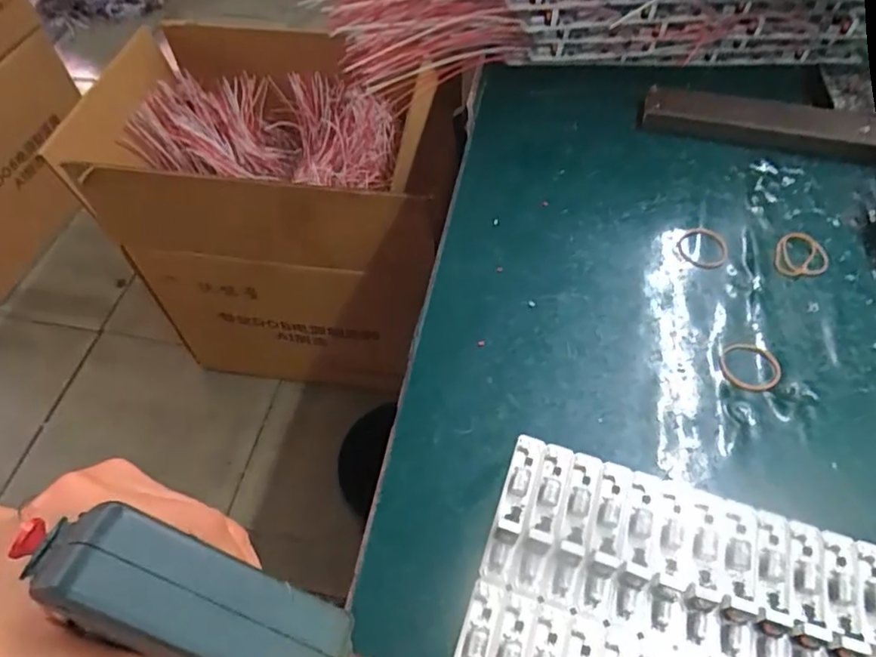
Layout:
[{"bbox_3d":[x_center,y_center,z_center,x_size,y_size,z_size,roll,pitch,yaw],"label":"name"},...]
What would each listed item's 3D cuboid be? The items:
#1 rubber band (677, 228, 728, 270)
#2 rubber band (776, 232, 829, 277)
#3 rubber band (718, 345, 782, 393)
[{"bbox_3d":[0.169,-0.052,0.383,0.031,0.004,0.034,-1,56,1],"label":"rubber band"},{"bbox_3d":[0.230,-0.047,0.380,0.033,0.005,0.032,-1,56,1],"label":"rubber band"},{"bbox_3d":[0.174,0.021,0.335,0.032,0.004,0.030,-1,56,1],"label":"rubber band"}]

